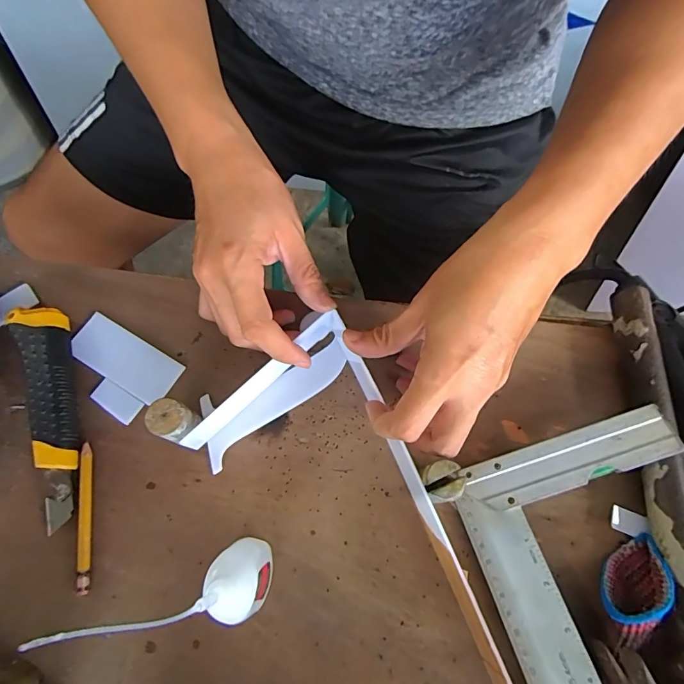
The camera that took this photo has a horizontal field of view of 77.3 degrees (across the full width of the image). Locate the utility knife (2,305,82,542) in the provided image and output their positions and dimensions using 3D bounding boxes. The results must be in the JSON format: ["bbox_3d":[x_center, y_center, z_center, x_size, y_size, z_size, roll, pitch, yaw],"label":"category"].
[{"bbox_3d":[-0.213,0.047,0.315,0.035,0.019,0.161,-20,72,-8],"label":"utility knife"}]

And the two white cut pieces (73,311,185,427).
[{"bbox_3d":[-0.178,0.021,0.339,0.085,0.006,0.060,31,61,2],"label":"two white cut pieces"}]

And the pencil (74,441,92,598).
[{"bbox_3d":[-0.179,0.120,0.296,0.010,0.005,0.097,-9,71,-4],"label":"pencil"}]

